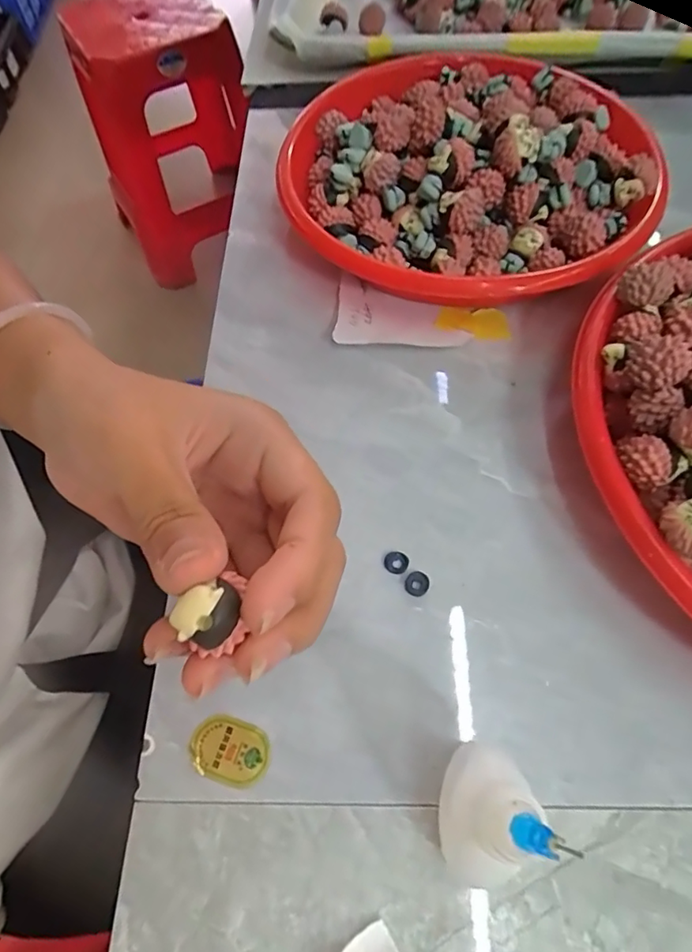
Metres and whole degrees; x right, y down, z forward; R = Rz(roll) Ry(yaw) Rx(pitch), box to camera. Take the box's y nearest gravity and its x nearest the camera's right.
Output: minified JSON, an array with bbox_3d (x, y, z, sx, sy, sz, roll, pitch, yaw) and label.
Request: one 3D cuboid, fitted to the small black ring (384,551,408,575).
[{"bbox_3d":[0.020,0.034,0.205,0.009,0.004,0.009,-1,72,3],"label":"small black ring"}]

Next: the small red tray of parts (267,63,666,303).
[{"bbox_3d":[0.062,-0.160,0.278,0.190,0.045,0.183,23,65,14],"label":"small red tray of parts"}]

